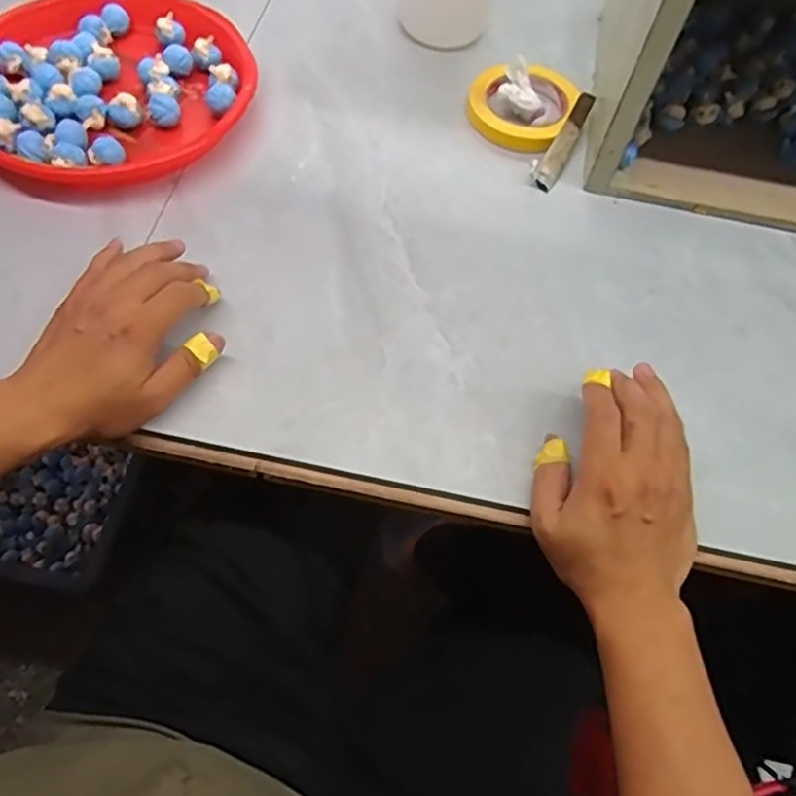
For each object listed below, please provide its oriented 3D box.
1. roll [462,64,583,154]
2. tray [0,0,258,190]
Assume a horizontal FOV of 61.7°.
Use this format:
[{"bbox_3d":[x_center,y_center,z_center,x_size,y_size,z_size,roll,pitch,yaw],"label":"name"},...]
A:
[{"bbox_3d":[0.120,-0.285,0.645,0.098,0.022,0.108,29,64,12],"label":"roll"},{"bbox_3d":[-0.265,-0.284,0.603,0.243,0.043,0.234,2,61,-3],"label":"tray"}]

